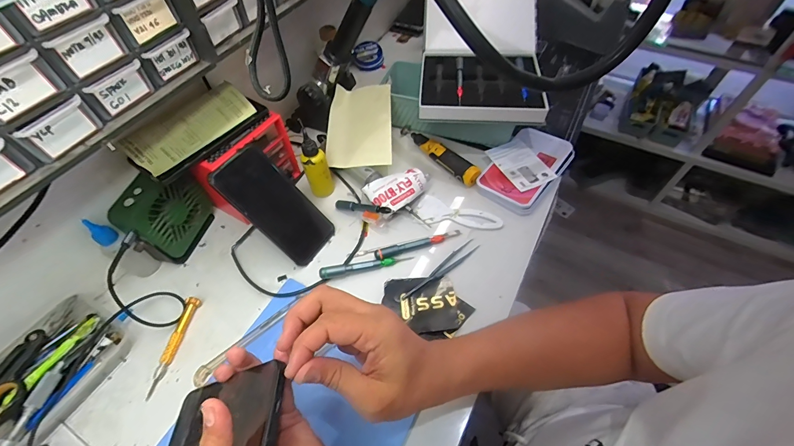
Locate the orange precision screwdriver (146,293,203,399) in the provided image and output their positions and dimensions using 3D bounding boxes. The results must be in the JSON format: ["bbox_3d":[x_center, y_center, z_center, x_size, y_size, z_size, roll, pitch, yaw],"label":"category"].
[{"bbox_3d":[-0.269,0.146,0.422,0.014,0.016,0.116,5,56,5],"label":"orange precision screwdriver"}]

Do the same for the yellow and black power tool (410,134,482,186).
[{"bbox_3d":[0.076,-0.112,0.575,0.026,0.025,0.141,-35,61,-20],"label":"yellow and black power tool"}]

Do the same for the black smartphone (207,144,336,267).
[{"bbox_3d":[-0.159,-0.021,0.471,0.165,0.012,0.076,48,60,-20],"label":"black smartphone"}]

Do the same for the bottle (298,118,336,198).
[{"bbox_3d":[-0.118,-0.085,0.511,0.034,0.118,0.031,-6,55,-2],"label":"bottle"}]

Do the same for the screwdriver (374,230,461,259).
[{"bbox_3d":[0.030,0.029,0.489,0.123,0.013,0.017,-15,56,-8],"label":"screwdriver"}]

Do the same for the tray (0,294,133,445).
[{"bbox_3d":[-0.390,0.171,0.390,0.111,0.045,0.171,27,60,19],"label":"tray"}]

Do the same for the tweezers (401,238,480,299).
[{"bbox_3d":[0.060,0.061,0.465,0.127,0.006,0.020,-37,62,-21],"label":"tweezers"}]

